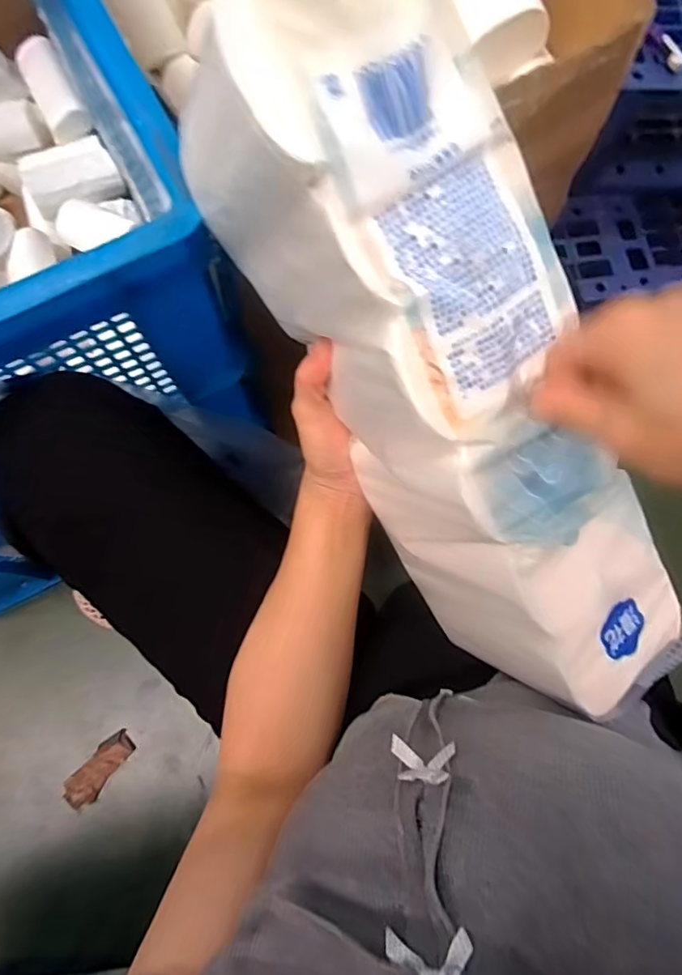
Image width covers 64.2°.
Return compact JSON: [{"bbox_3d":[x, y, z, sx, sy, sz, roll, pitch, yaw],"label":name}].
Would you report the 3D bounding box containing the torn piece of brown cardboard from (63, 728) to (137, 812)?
[{"bbox_3d":[-0.295,0.347,0.669,0.040,0.010,0.095,42,78,9],"label":"torn piece of brown cardboard"}]

